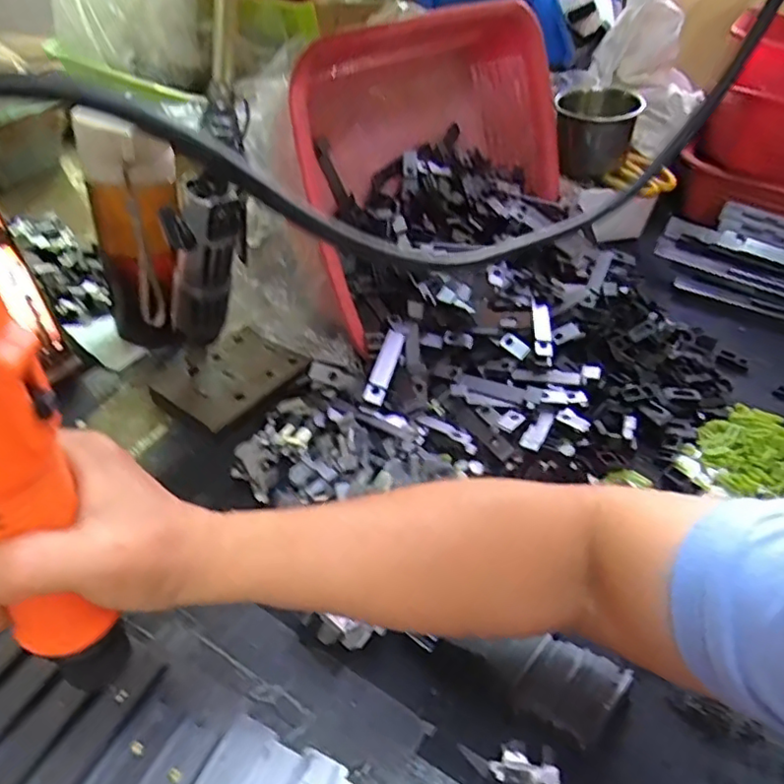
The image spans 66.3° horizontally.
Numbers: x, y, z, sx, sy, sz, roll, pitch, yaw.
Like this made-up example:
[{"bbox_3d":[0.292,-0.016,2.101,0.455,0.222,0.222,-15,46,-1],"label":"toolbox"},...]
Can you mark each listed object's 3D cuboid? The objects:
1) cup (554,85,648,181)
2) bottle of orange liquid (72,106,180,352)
[{"bbox_3d":[0.245,-0.313,0.729,0.089,0.088,0.093,4,43,-4],"label":"cup"},{"bbox_3d":[-0.215,-0.128,0.504,0.079,0.194,0.052,-1,42,-5],"label":"bottle of orange liquid"}]

